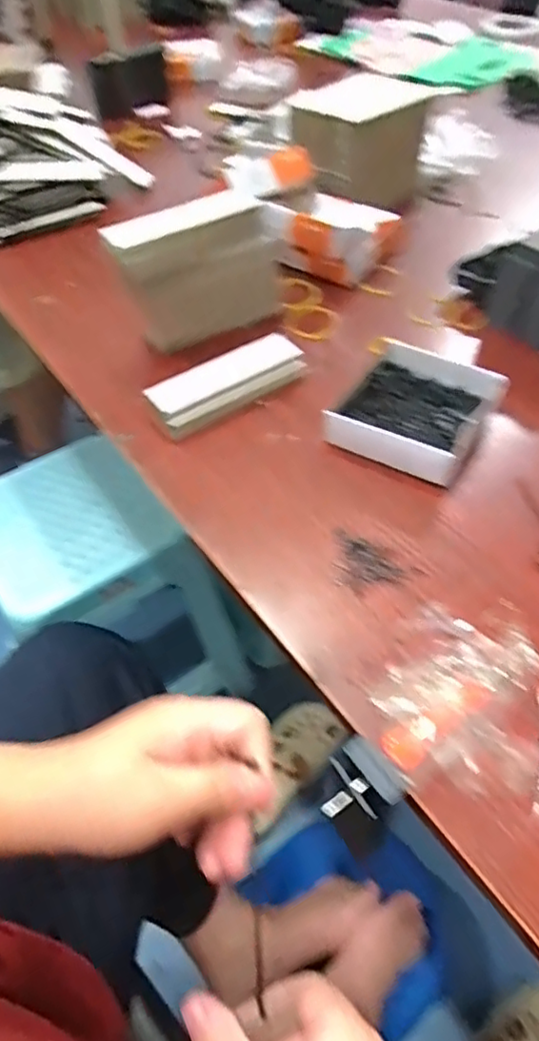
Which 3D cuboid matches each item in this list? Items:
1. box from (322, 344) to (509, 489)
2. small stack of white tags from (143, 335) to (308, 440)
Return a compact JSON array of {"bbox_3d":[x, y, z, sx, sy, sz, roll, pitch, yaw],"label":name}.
[{"bbox_3d":[0.110,-0.082,0.459,0.100,0.028,0.118,28,57,23],"label":"box"},{"bbox_3d":[-0.033,-0.109,0.482,0.125,0.022,0.043,-31,56,-21],"label":"small stack of white tags"}]

